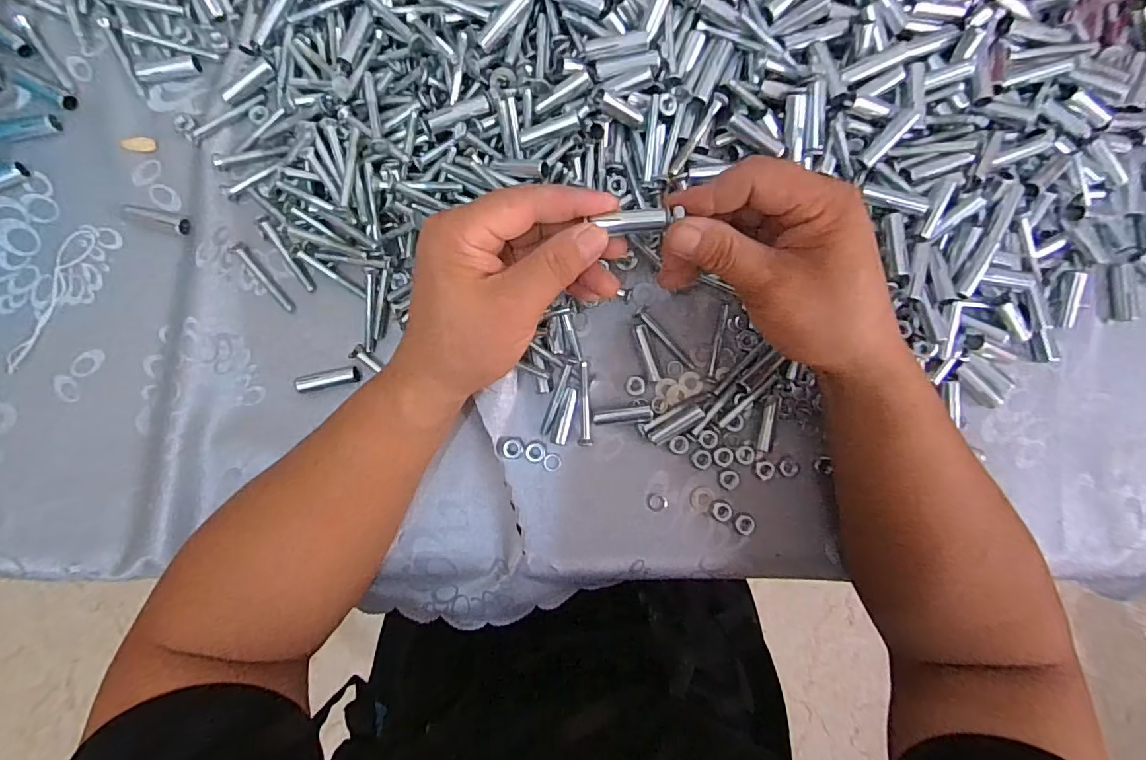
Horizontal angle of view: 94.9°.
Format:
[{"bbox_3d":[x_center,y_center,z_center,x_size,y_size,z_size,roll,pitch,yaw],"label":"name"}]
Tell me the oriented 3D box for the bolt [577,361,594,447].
[{"bbox_3d":[0.008,0.016,0.348,0.009,0.012,0.055,-1,88,-1],"label":"bolt"}]

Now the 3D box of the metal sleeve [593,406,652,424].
[{"bbox_3d":[0.034,0.023,0.350,0.040,0.006,0.009,-6,88,-1],"label":"metal sleeve"}]

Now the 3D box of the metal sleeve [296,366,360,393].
[{"bbox_3d":[-0.162,-0.001,0.349,0.041,0.008,0.011,-11,88,-1],"label":"metal sleeve"}]

